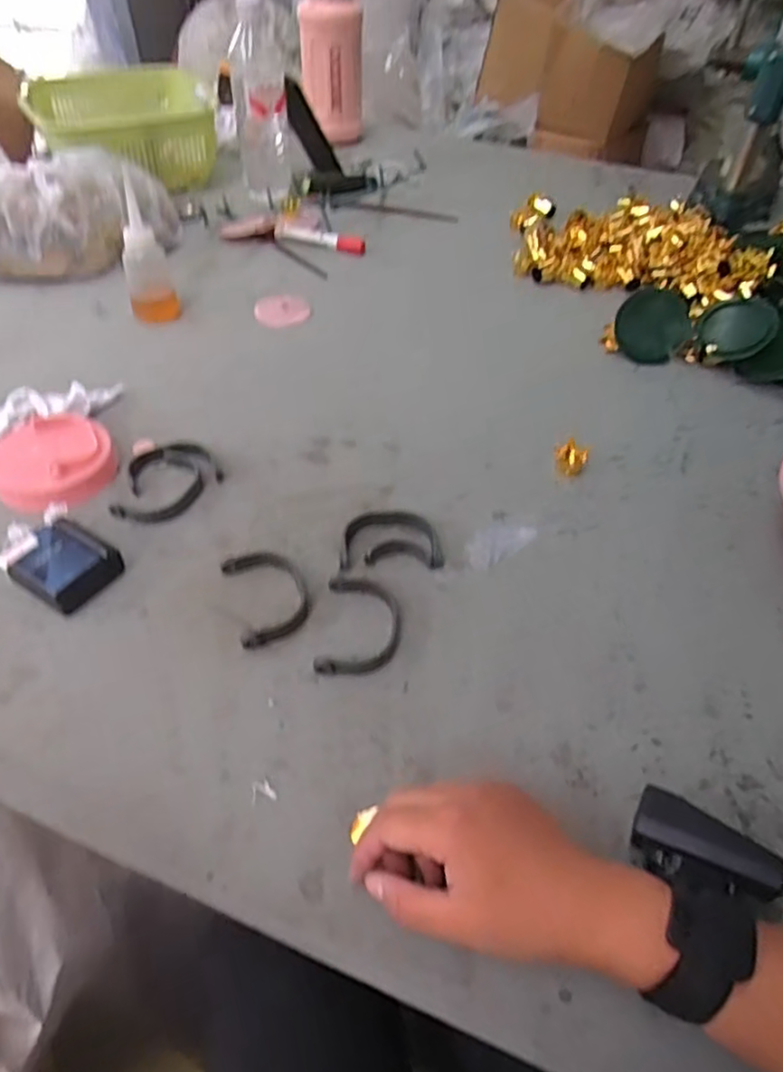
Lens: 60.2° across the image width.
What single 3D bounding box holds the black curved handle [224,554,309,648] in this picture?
[{"bbox_3d":[-0.086,0.041,0.476,0.052,0.006,0.076,-14,49,-15],"label":"black curved handle"}]

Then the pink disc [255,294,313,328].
[{"bbox_3d":[-0.121,-0.254,0.757,0.061,0.004,0.066,1,47,-1],"label":"pink disc"}]

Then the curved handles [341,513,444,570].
[{"bbox_3d":[-0.001,0.000,0.512,0.074,0.015,0.052,-1,47,-4],"label":"curved handles"}]

